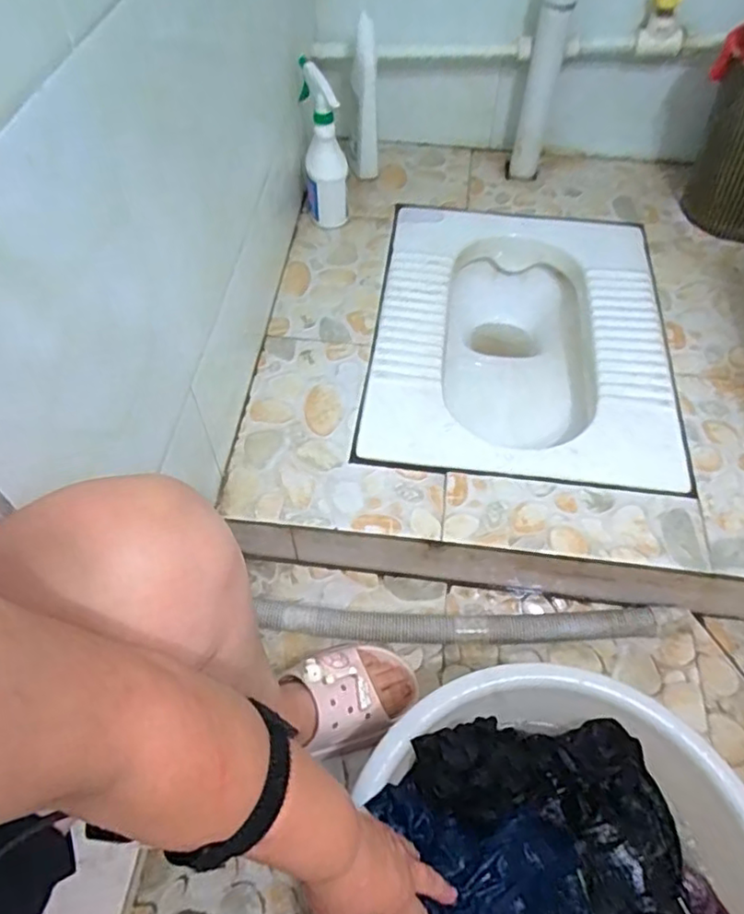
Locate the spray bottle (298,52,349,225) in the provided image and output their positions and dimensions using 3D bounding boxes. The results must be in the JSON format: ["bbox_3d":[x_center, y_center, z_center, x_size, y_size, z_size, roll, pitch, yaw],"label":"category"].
[{"bbox_3d":[-0.074,-0.477,0.965,0.067,0.217,0.079,-2,56,-2],"label":"spray bottle"}]

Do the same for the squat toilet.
[{"bbox_3d":[0.215,-0.150,0.977,0.408,0.180,0.548,7,56,4],"label":"squat toilet"}]

